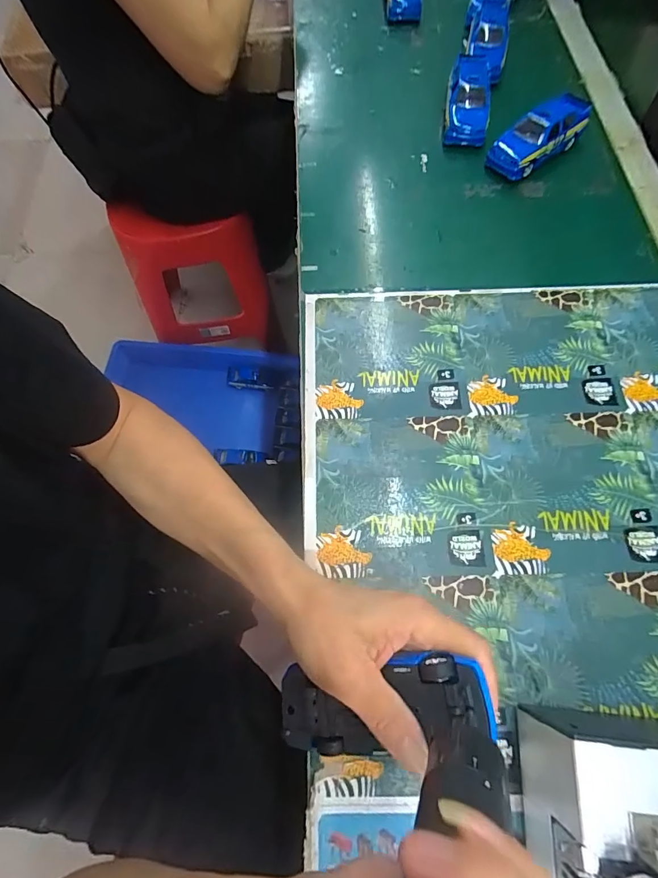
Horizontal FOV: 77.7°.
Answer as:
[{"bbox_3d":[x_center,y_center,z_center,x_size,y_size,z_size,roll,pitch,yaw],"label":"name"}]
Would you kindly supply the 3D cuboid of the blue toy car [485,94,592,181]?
[{"bbox_3d":[0.254,-0.362,0.490,0.130,0.041,0.054,-32,71,-11],"label":"blue toy car"}]

